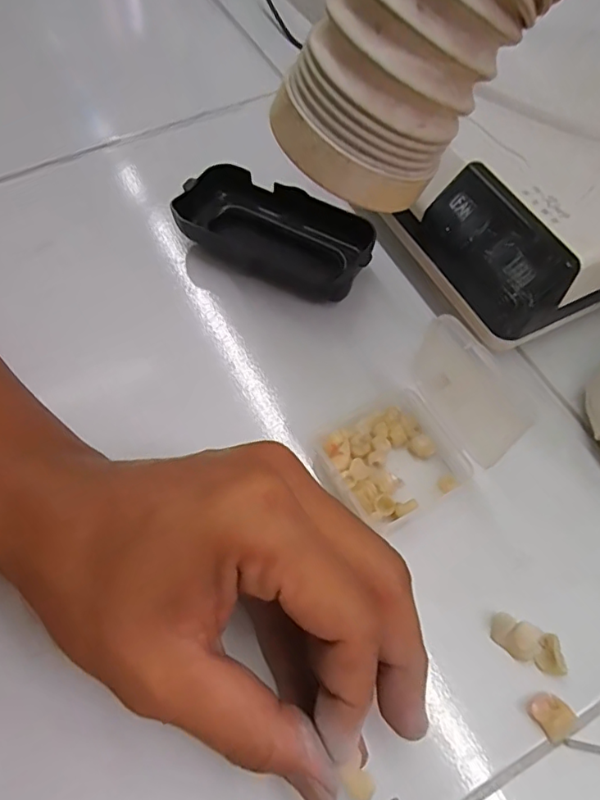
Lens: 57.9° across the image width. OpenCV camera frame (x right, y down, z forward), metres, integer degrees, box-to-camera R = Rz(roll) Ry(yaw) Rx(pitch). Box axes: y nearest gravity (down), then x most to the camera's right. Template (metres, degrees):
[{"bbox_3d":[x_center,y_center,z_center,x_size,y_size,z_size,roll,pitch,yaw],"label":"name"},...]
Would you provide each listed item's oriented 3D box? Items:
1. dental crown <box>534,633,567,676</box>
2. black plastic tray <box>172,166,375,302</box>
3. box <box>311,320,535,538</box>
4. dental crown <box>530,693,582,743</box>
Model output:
[{"bbox_3d":[0.098,0.100,0.214,0.009,0.009,0.014,3,62,0],"label":"dental crown"},{"bbox_3d":[-0.013,-0.095,0.306,0.109,0.024,0.052,23,64,10],"label":"black plastic tray"},{"bbox_3d":[0.053,0.012,0.232,0.082,0.054,0.061,-33,68,-18],"label":"box"},{"bbox_3d":[0.095,0.119,0.203,0.014,0.009,0.016,-33,68,-18],"label":"dental crown"}]

